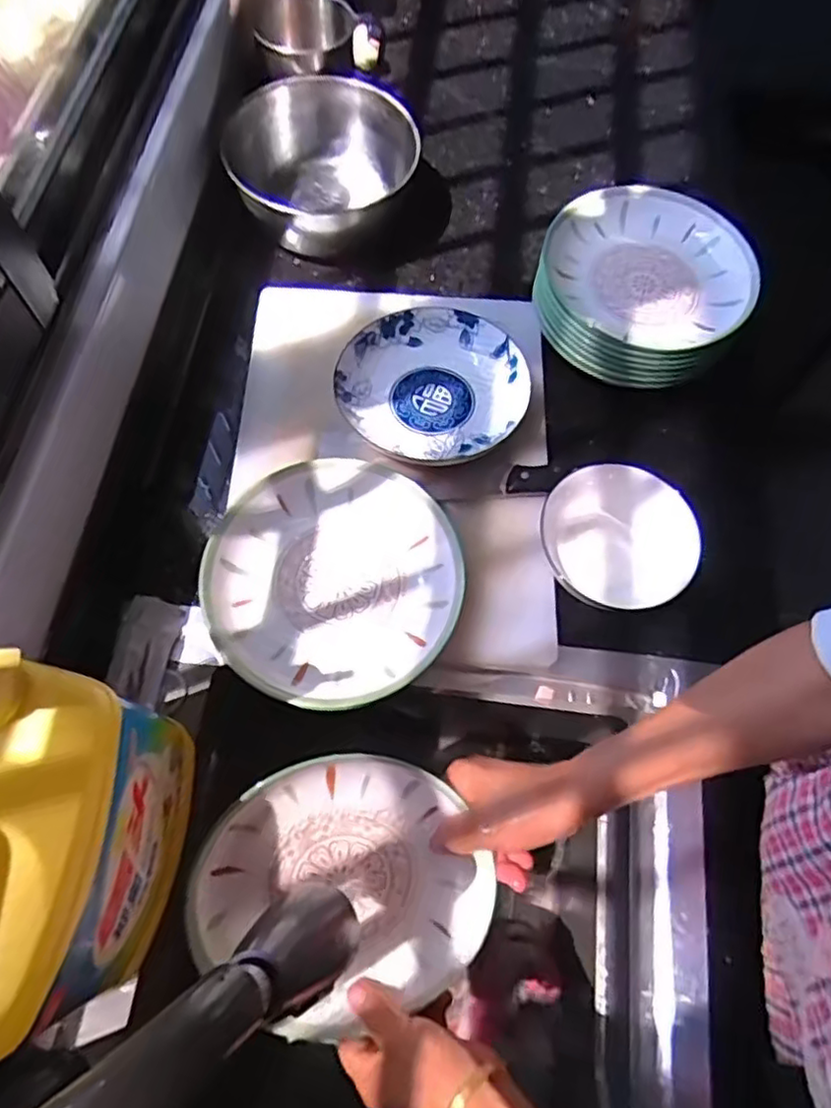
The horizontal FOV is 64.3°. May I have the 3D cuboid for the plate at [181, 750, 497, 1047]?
[{"bbox_3d":[-0.048,0.237,0.460,0.186,0.032,0.191,-1,95,-10],"label":"plate"}]

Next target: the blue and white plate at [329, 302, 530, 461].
[{"bbox_3d":[0.015,-0.161,0.631,0.174,0.030,0.172,1,67,-3],"label":"blue and white plate"}]

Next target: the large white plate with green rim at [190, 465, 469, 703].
[{"bbox_3d":[-0.067,0.021,0.539,0.199,0.033,0.200,1,67,-3],"label":"large white plate with green rim"}]

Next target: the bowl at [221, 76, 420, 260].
[{"bbox_3d":[-0.103,-0.426,0.737,0.200,0.110,0.199,-2,67,-4],"label":"bowl"}]

